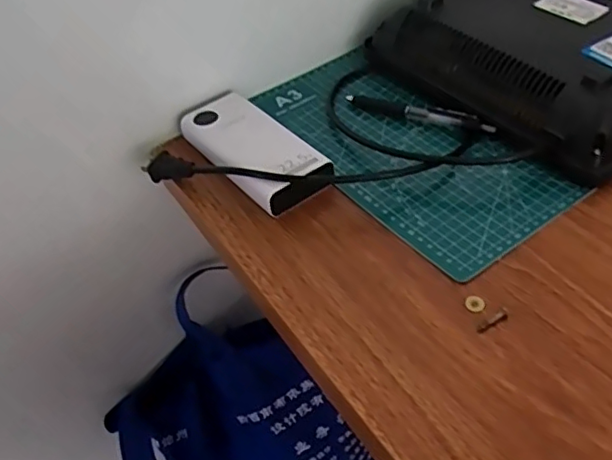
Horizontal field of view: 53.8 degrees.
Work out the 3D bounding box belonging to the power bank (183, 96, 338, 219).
[{"bbox_3d":[-0.050,-0.071,0.525,0.066,0.035,0.147,-31,51,-23],"label":"power bank"}]

